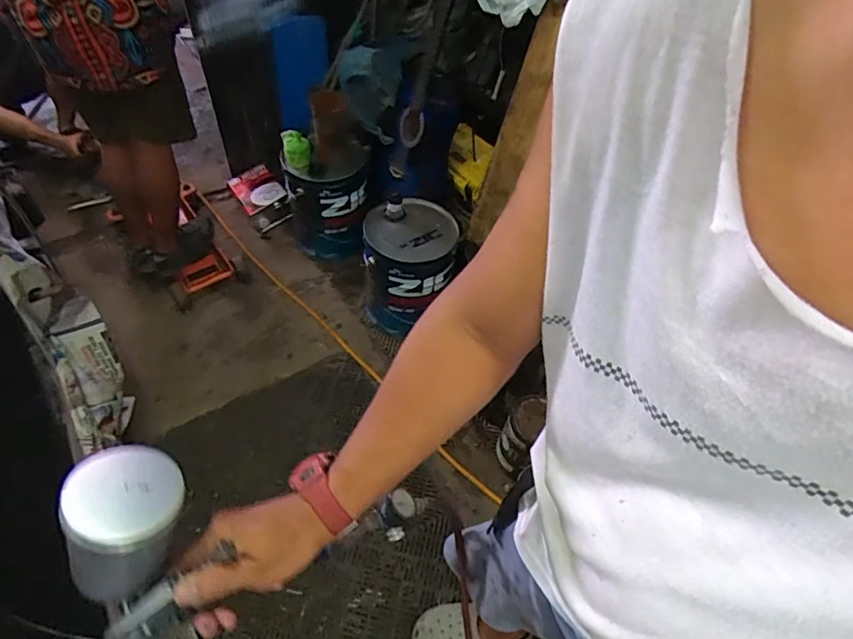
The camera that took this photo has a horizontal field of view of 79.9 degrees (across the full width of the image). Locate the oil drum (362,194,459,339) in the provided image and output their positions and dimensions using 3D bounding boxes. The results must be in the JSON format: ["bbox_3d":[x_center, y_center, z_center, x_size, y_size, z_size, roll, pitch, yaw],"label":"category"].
[{"bbox_3d":[-0.060,-0.170,1.650,0.272,0.350,0.292,-4,51,-7],"label":"oil drum"}]

